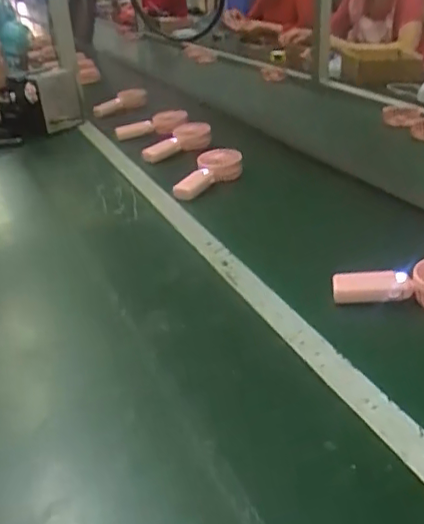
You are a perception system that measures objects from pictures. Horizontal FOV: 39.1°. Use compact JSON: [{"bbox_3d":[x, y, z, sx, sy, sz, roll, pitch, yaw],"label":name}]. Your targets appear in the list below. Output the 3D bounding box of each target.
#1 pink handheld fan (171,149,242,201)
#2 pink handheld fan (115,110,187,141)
[{"bbox_3d":[-0.007,-0.168,1.156,0.169,0.070,0.053,-24,33,-37],"label":"pink handheld fan"},{"bbox_3d":[-0.155,-0.331,1.469,0.160,0.060,0.058,-13,26,11],"label":"pink handheld fan"}]

